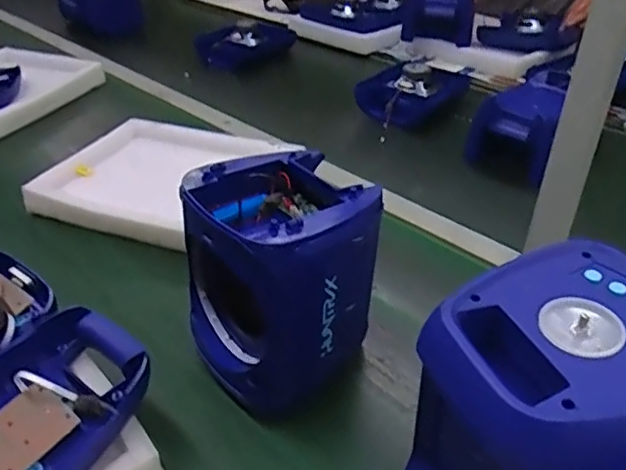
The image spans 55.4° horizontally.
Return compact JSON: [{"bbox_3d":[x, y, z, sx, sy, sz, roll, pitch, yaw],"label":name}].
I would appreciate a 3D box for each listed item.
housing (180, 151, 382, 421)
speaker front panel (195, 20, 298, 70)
[{"bbox_3d":[-0.037,0.045,0.627,0.162,0.210,0.169,-21,40,-35],"label":"housing"},{"bbox_3d":[-0.168,-0.503,1.568,0.264,0.084,0.084,-15,37,-30],"label":"speaker front panel"}]

